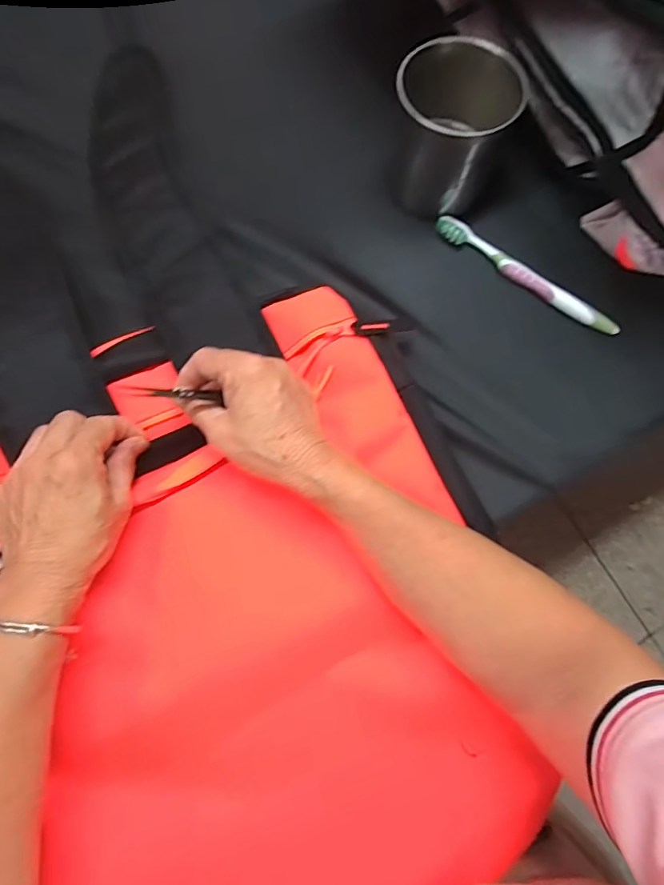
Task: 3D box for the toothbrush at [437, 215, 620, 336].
[{"bbox_3d":[0.175,-0.152,0.405,0.184,0.010,0.020,37,78,8],"label":"toothbrush"}]

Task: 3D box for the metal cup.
[{"bbox_3d":[0.101,-0.270,0.391,0.100,0.089,0.089,22,76,4],"label":"metal cup"}]

